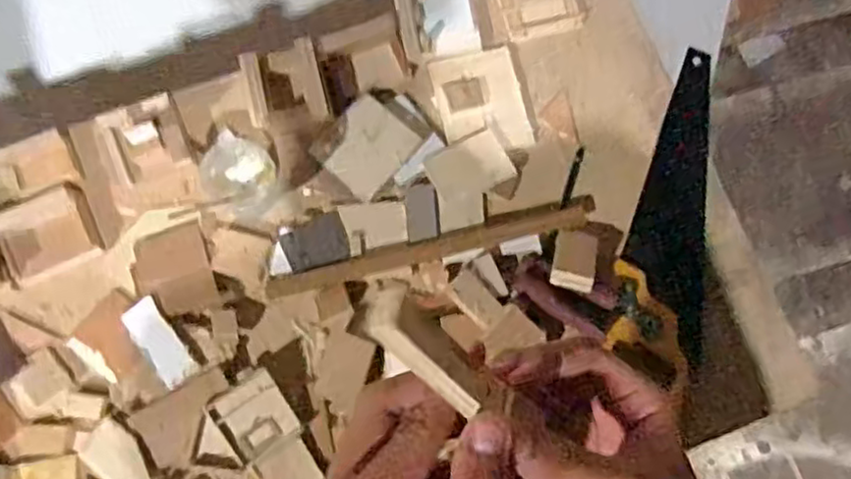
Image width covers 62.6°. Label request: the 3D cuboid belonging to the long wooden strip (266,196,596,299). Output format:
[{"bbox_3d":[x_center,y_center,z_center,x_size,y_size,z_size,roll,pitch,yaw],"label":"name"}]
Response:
[{"bbox_3d":[0.012,0.010,0.701,0.334,0.022,0.025,-16,76,-5],"label":"long wooden strip"}]

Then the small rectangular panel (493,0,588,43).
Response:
[{"bbox_3d":[0.129,-0.264,0.783,0.096,0.029,0.074,-16,76,-5],"label":"small rectangular panel"}]

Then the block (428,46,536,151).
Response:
[{"bbox_3d":[0.059,-0.146,0.744,0.091,0.016,0.109,-14,76,-4],"label":"block"}]

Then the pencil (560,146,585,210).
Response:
[{"bbox_3d":[0.153,-0.064,0.727,0.010,0.004,0.072,19,76,4],"label":"pencil"}]

